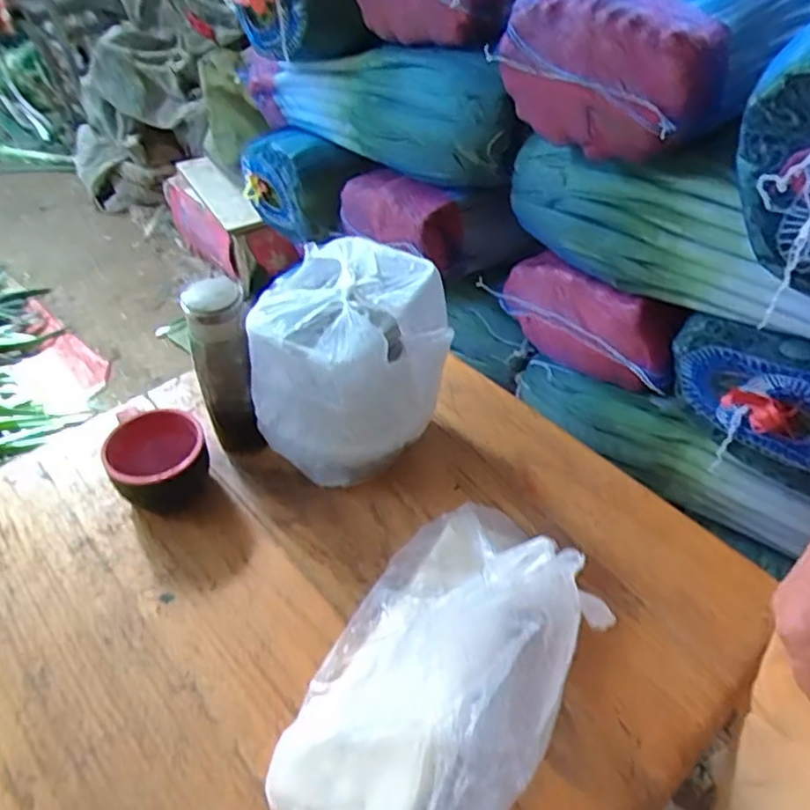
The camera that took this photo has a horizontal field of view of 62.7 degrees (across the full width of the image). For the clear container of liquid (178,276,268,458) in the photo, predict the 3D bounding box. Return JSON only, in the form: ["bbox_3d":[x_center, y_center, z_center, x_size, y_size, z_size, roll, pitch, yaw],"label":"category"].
[{"bbox_3d":[-0.175,-0.031,0.674,0.058,0.191,0.060,-1,46,0],"label":"clear container of liquid"}]

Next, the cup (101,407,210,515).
[{"bbox_3d":[-0.249,0.057,0.675,0.088,0.073,0.096,-13,47,-11],"label":"cup"}]

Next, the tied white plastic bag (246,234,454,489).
[{"bbox_3d":[-0.059,-0.033,0.668,0.177,0.207,0.161,-9,47,-7],"label":"tied white plastic bag"}]

